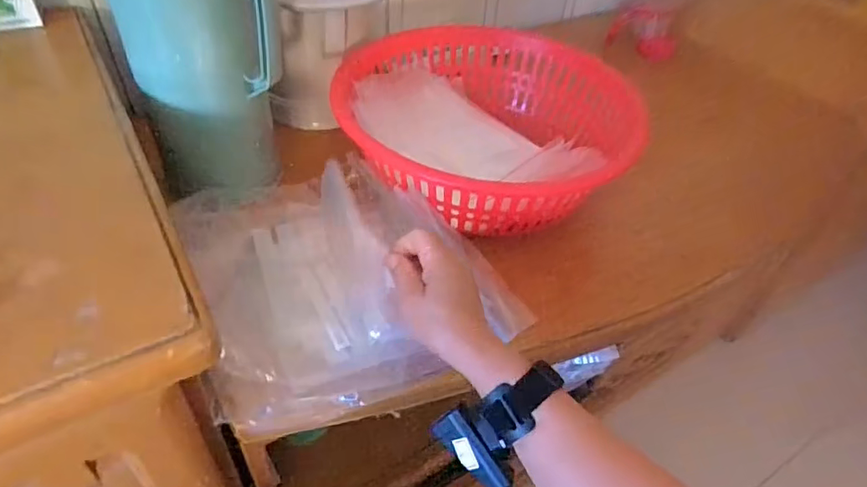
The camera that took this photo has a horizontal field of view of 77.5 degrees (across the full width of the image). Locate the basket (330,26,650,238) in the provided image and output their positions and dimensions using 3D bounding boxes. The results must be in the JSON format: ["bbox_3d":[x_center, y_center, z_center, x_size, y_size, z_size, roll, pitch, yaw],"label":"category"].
[{"bbox_3d":[0.051,-0.147,0.664,0.315,0.104,0.336,3,44,-3],"label":"basket"}]

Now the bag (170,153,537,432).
[{"bbox_3d":[-0.089,0.013,0.536,0.275,0.059,0.279,-16,48,-20],"label":"bag"}]

